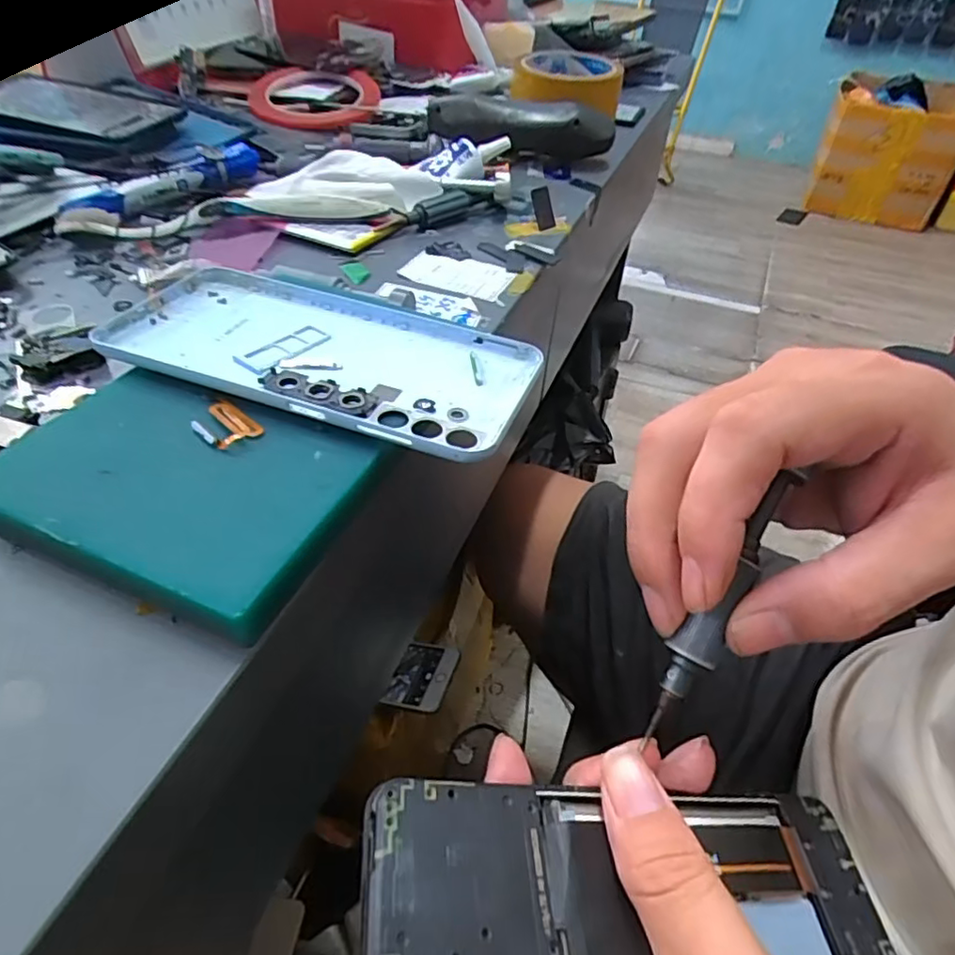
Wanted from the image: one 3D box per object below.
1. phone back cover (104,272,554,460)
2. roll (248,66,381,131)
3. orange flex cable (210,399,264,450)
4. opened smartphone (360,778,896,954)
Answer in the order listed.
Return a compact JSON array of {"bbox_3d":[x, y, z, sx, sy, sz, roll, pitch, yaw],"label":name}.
[{"bbox_3d":[-0.062,-0.050,0.244,0.168,0.008,0.077,16,44,13],"label":"phone back cover"},{"bbox_3d":[-0.142,-0.322,0.518,0.109,0.025,0.120,0,43,-5],"label":"roll"},{"bbox_3d":[-0.086,-0.020,0.213,0.015,0.004,0.023,-23,49,-26],"label":"orange flex cable"},{"bbox_3d":[0.048,0.119,0.167,0.158,0.009,0.070,8,41,-20],"label":"opened smartphone"}]

